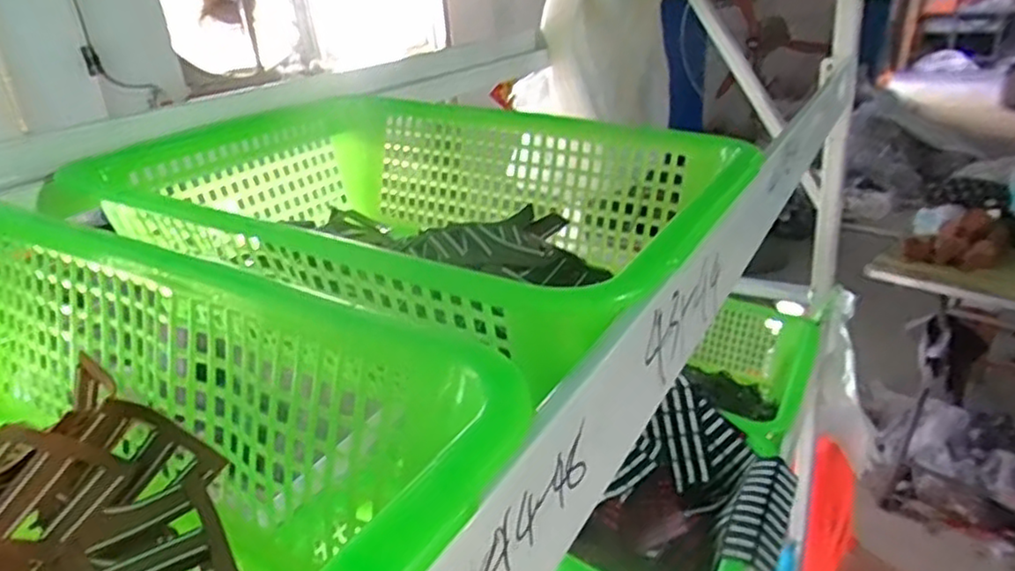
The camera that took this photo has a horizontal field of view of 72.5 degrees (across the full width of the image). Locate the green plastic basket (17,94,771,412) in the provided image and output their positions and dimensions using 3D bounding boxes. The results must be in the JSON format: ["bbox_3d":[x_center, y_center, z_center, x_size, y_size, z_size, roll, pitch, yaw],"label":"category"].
[{"bbox_3d":[-0.088,-0.049,0.491,0.454,0.099,0.279,8,27,28],"label":"green plastic basket"}]

